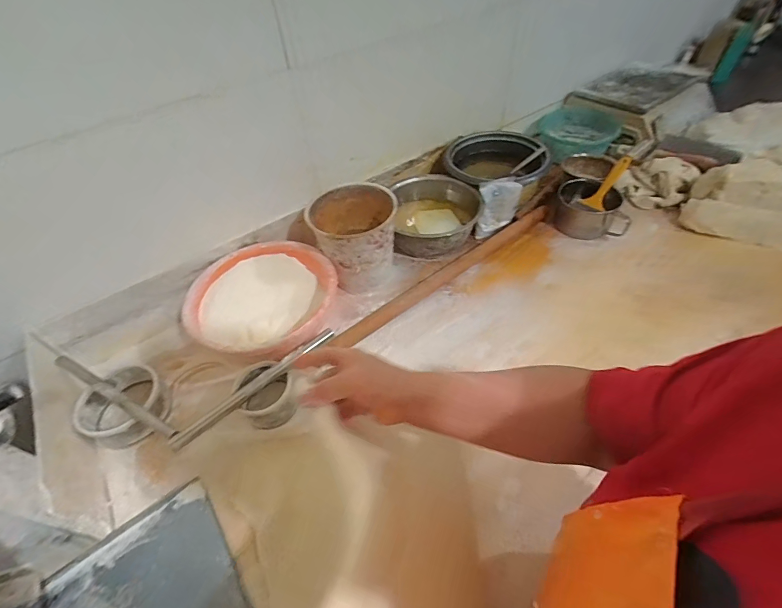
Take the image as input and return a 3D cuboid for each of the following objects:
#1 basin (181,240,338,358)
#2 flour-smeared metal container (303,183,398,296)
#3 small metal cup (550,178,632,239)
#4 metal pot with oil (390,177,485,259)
[{"bbox_3d":[-0.245,0.002,0.770,0.270,0.114,0.270,-2,49,3],"label":"basin"},{"bbox_3d":[-0.072,-0.133,0.803,0.164,0.199,0.166,-2,49,3],"label":"flour-smeared metal container"},{"bbox_3d":[0.465,-0.221,0.886,0.158,0.084,0.120,16,52,18],"label":"small metal cup"},{"bbox_3d":[0.108,-0.201,0.904,0.197,0.108,0.204,-2,49,3],"label":"metal pot with oil"}]

